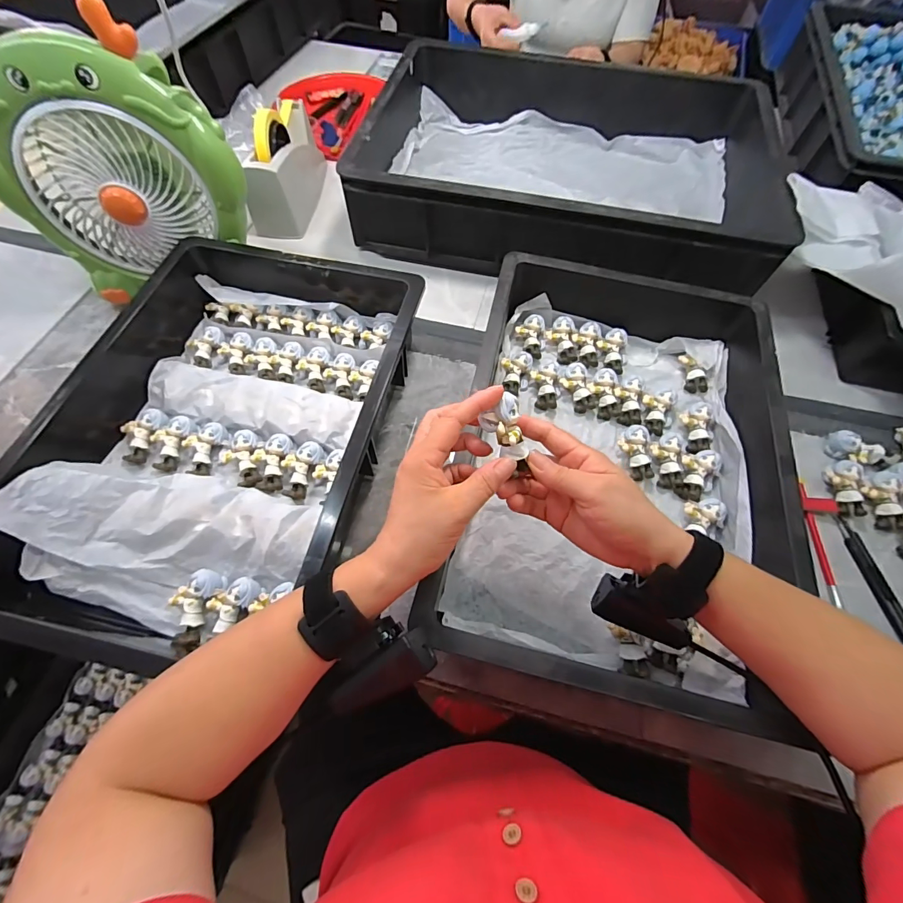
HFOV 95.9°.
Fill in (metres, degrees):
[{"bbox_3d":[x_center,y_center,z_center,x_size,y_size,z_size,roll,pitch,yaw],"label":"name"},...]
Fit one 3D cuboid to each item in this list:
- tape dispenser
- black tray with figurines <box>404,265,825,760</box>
[{"bbox_3d":[-0.266,-0.455,0.640,0.086,0.122,0.203,-1,63,-2],"label":"tape dispenser"},{"bbox_3d":[0.173,-0.010,0.434,0.308,0.099,0.473,12,64,5],"label":"black tray with figurines"}]

